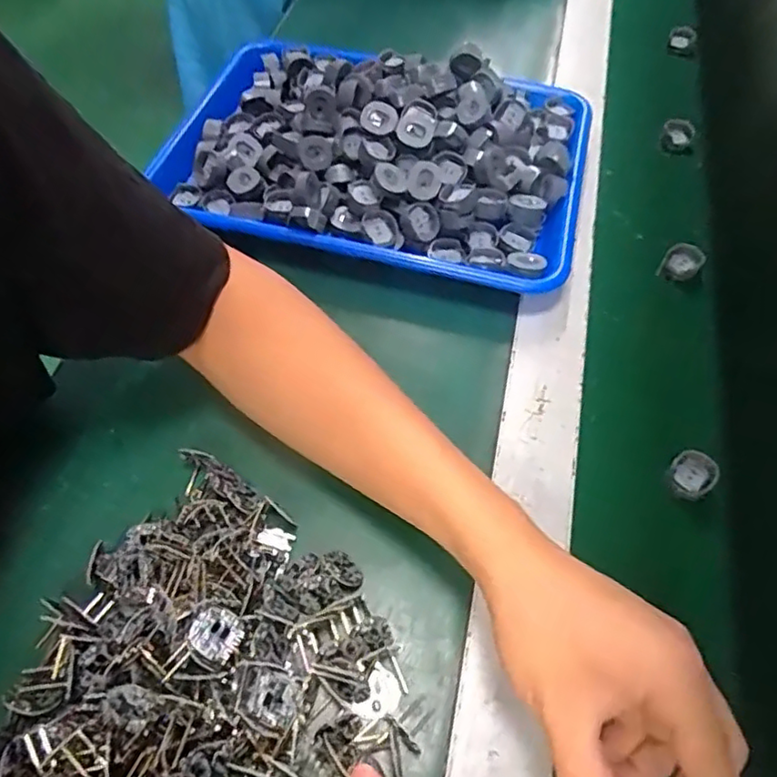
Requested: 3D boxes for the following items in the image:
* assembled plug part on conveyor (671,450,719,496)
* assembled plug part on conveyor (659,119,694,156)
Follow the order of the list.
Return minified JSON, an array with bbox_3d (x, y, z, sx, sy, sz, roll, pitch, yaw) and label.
[{"bbox_3d":[0.189,0.053,0.382,0.026,0.010,0.025,21,59,11],"label":"assembled plug part on conveyor"},{"bbox_3d":[0.268,-0.234,0.573,0.029,0.021,0.025,15,58,8],"label":"assembled plug part on conveyor"}]

